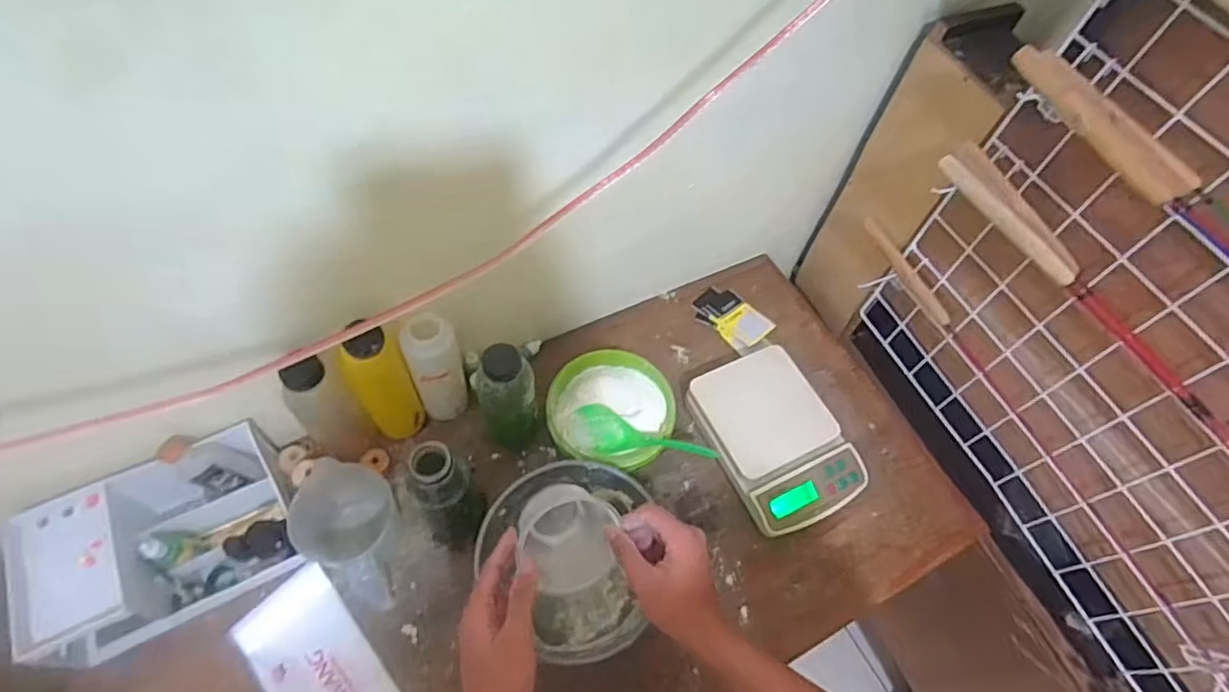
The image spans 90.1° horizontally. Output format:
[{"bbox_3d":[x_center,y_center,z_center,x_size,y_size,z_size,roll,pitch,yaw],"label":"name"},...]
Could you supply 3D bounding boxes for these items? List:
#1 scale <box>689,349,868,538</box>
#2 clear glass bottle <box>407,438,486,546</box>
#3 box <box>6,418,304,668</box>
[{"bbox_3d":[0.206,0.119,0.794,0.152,0.056,0.215,-22,63,-17],"label":"scale"},{"bbox_3d":[-0.180,0.161,0.658,0.055,0.178,0.054,-15,61,-13],"label":"clear glass bottle"},{"bbox_3d":[-0.475,0.205,0.657,0.232,0.117,0.161,-25,64,-18],"label":"box"}]

